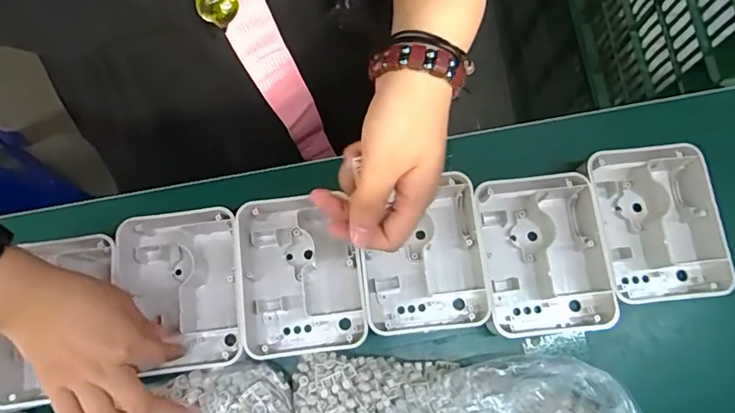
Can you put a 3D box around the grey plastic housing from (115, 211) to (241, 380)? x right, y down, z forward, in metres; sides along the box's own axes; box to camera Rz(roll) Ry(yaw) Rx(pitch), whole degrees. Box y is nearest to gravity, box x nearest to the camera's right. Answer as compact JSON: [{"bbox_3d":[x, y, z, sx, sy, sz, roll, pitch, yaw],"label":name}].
[{"bbox_3d":[-0.156,0.070,0.416,0.102,0.042,0.128,-8,77,-2],"label":"grey plastic housing"}]

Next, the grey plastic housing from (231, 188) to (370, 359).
[{"bbox_3d":[-0.055,0.057,0.419,0.102,0.040,0.126,-7,77,-2],"label":"grey plastic housing"}]

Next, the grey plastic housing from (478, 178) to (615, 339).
[{"bbox_3d":[0.142,0.037,0.414,0.100,0.034,0.135,-8,77,-2],"label":"grey plastic housing"}]

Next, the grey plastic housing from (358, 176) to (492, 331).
[{"bbox_3d":[0.044,0.041,0.418,0.101,0.040,0.122,-7,77,-2],"label":"grey plastic housing"}]

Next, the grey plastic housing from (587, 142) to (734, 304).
[{"bbox_3d":[0.238,0.012,0.417,0.100,0.038,0.132,-5,77,-2],"label":"grey plastic housing"}]

